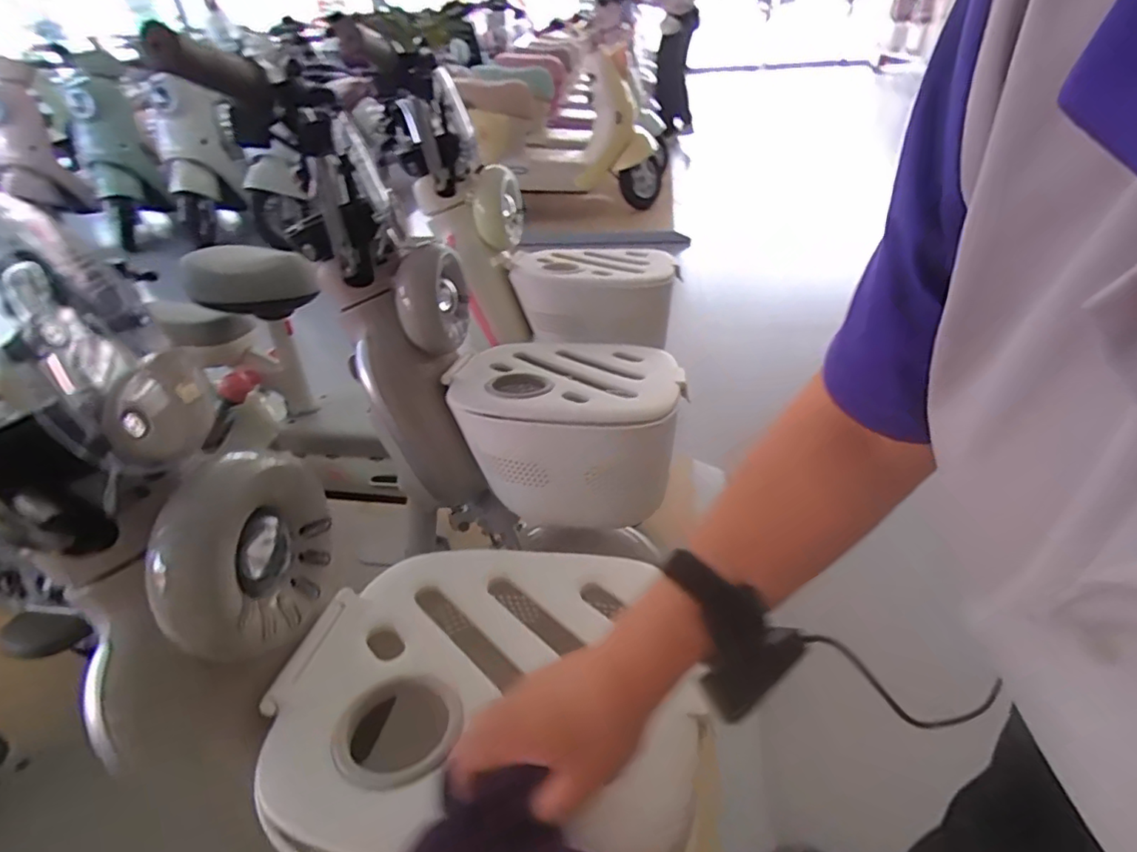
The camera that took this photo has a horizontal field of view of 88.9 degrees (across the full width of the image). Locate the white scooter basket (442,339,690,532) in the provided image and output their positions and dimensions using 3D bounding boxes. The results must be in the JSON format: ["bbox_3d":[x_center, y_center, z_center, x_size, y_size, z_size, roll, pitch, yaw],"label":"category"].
[{"bbox_3d":[-0.001,-0.021,0.851,0.304,0.152,0.305,-2,37,3],"label":"white scooter basket"}]

